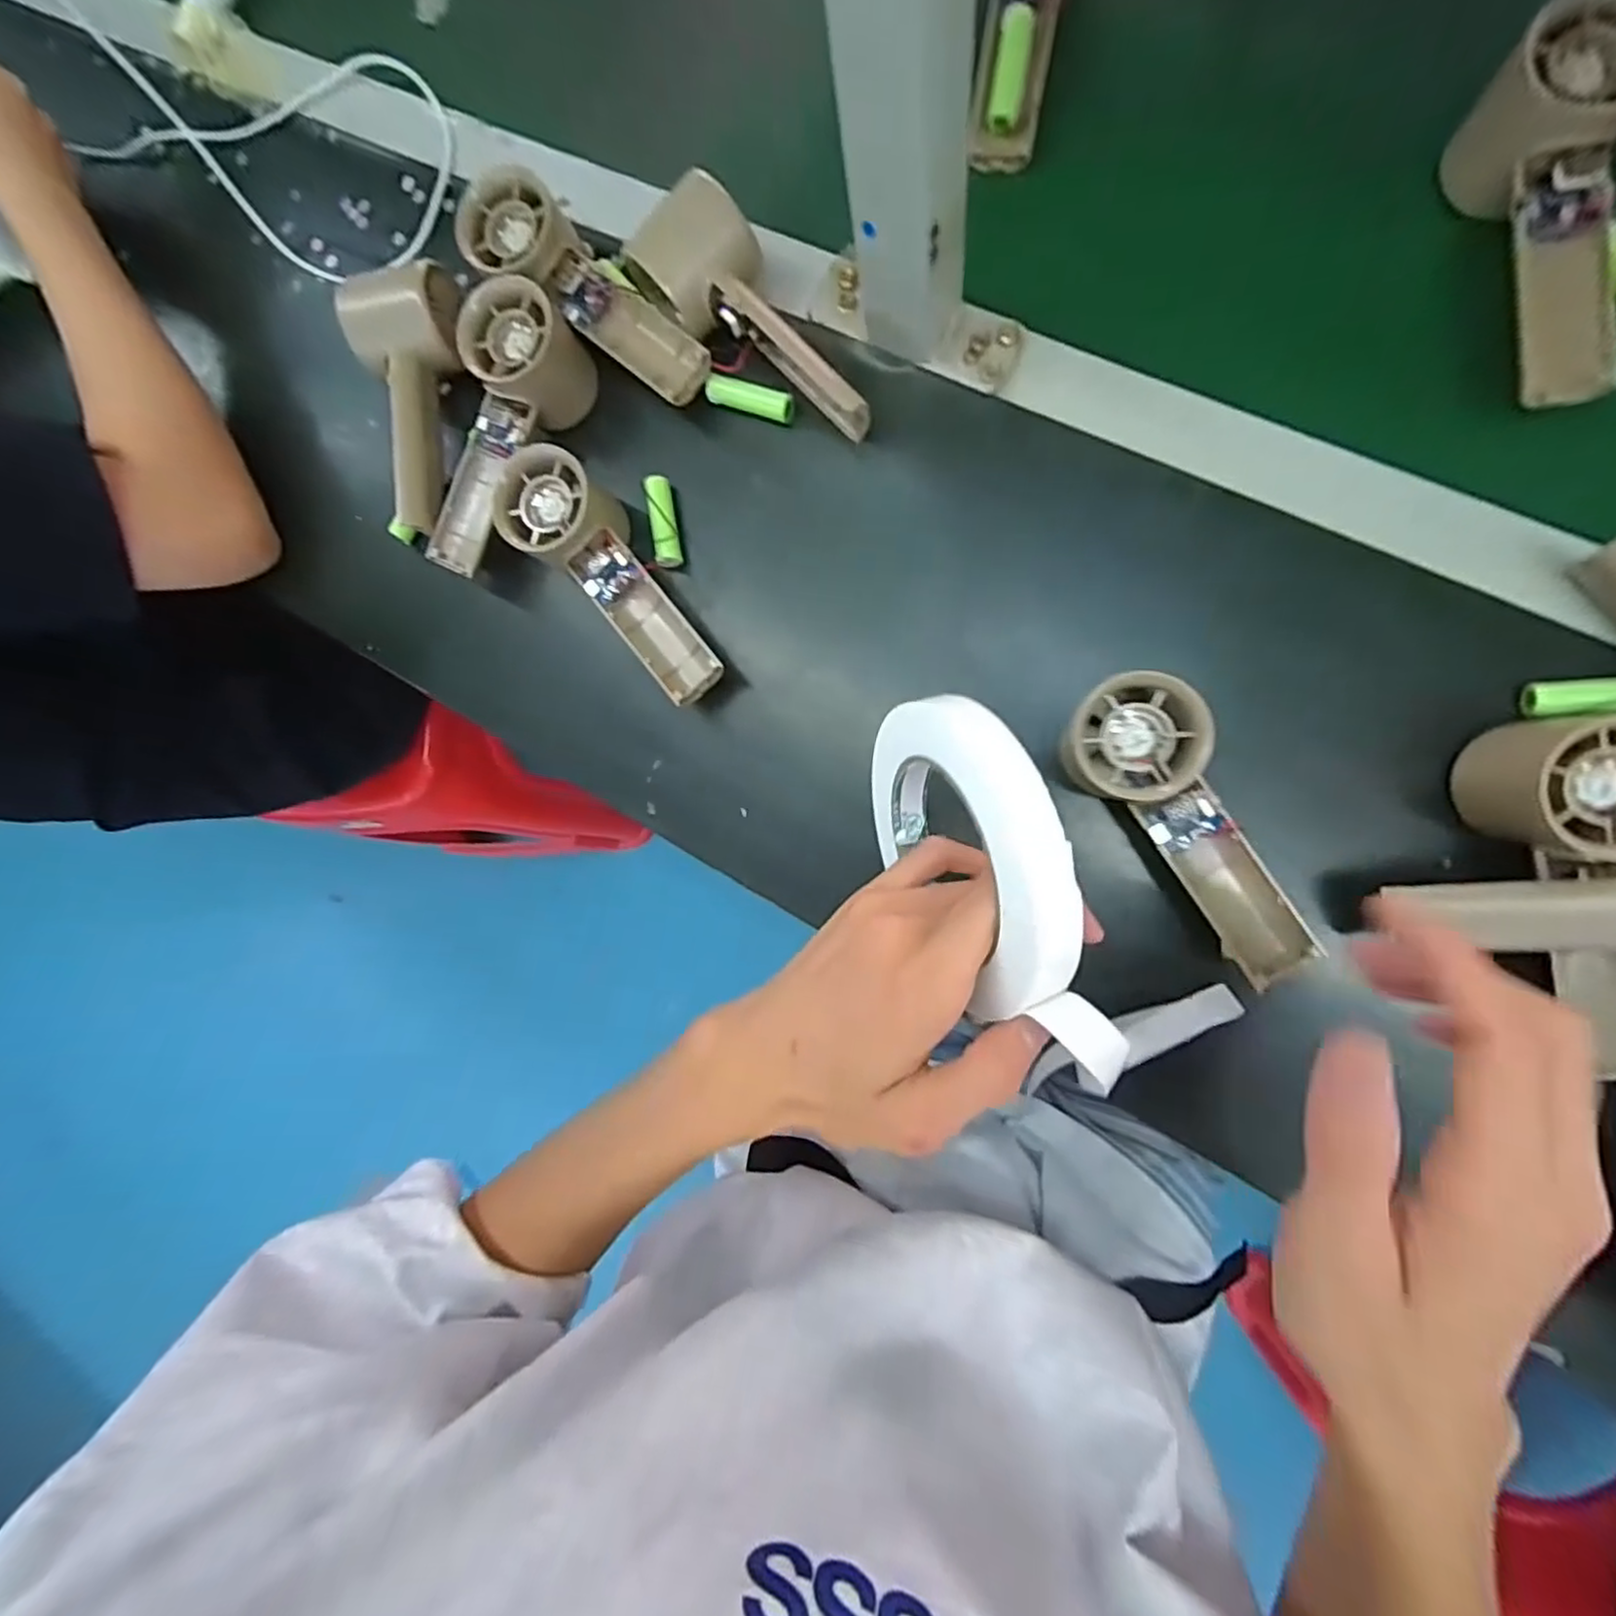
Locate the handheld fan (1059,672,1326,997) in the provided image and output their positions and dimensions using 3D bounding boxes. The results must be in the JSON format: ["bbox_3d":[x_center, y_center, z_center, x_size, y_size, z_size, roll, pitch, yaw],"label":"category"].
[{"bbox_3d":[0.182,0.007,0.317,0.059,0.027,0.155,-41,81,8],"label":"handheld fan"}]

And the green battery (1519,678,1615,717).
[{"bbox_3d":[0.354,-0.049,0.305,0.050,0.014,0.016,1,90,29],"label":"green battery"}]

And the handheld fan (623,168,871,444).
[{"bbox_3d":[-0.024,-0.264,0.370,0.152,0.048,0.060,41,97,-7],"label":"handheld fan"}]

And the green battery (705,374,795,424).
[{"bbox_3d":[-0.032,-0.234,0.392,0.051,0.014,0.014,20,93,11],"label":"green battery"}]

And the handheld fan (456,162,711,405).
[{"bbox_3d":[-0.124,-0.287,0.392,0.157,0.053,0.054,43,97,9],"label":"handheld fan"}]

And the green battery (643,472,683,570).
[{"bbox_3d":[-0.085,-0.169,0.404,0.015,0.015,0.056,-13,86,11],"label":"green battery"}]

